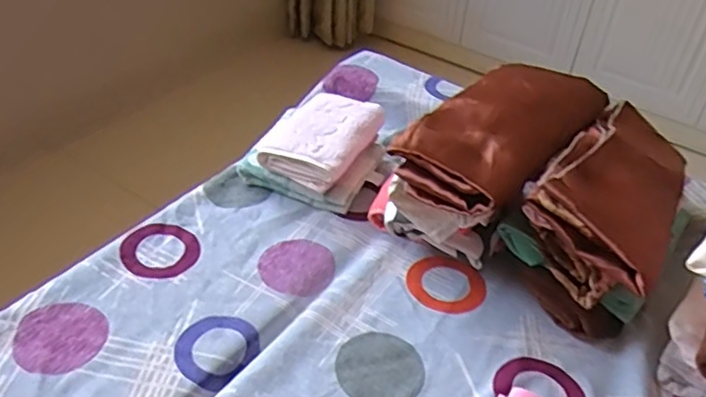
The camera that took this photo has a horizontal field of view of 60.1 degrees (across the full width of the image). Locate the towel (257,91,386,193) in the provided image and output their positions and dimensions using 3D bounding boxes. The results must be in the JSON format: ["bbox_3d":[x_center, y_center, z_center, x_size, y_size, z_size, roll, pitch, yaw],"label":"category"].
[{"bbox_3d":[-0.046,-0.090,0.876,0.132,0.048,0.166,21,43,18],"label":"towel"}]

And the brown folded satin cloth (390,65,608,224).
[{"bbox_3d":[0.180,-0.089,0.736,0.155,0.070,0.287,31,47,27],"label":"brown folded satin cloth"}]

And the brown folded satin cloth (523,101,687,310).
[{"bbox_3d":[0.315,-0.004,0.707,0.144,0.124,0.258,31,47,28],"label":"brown folded satin cloth"}]

